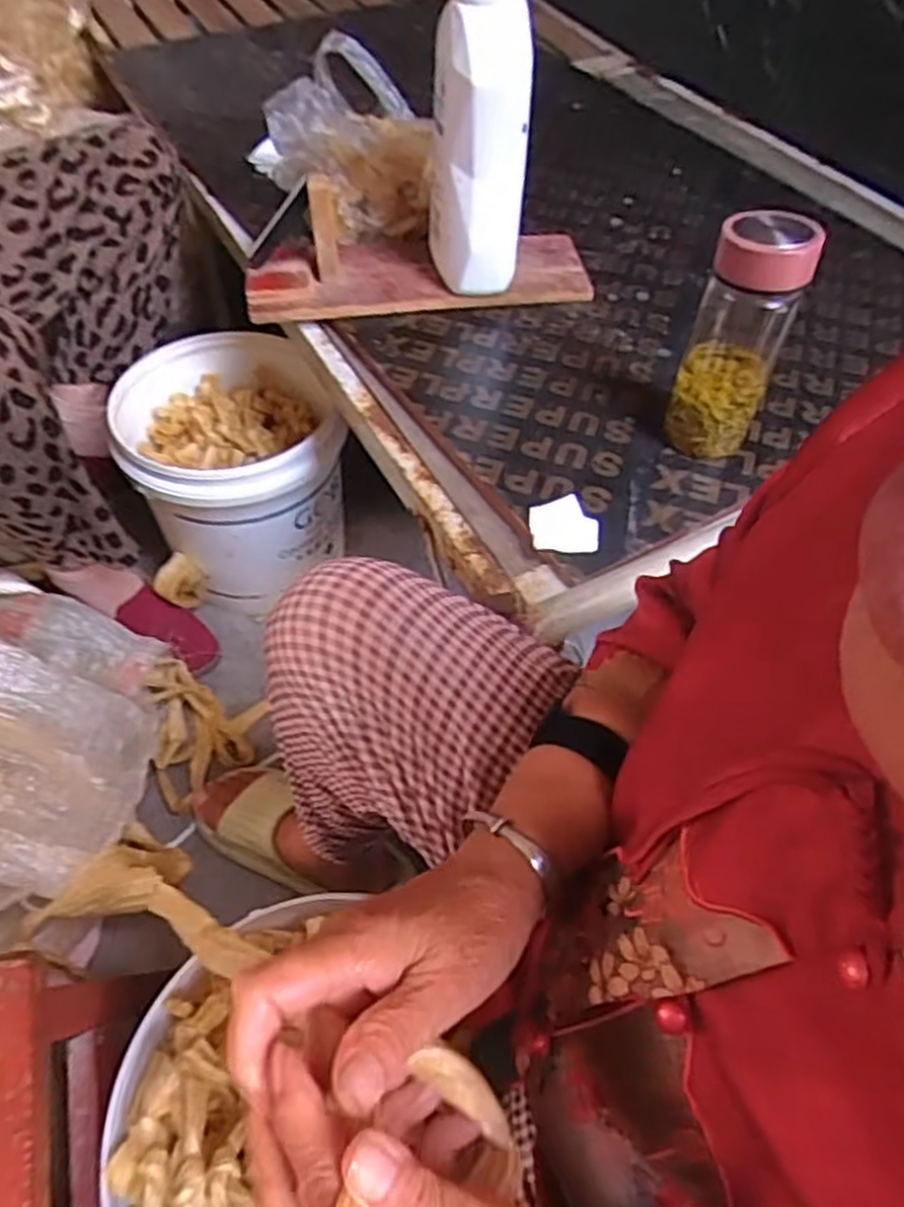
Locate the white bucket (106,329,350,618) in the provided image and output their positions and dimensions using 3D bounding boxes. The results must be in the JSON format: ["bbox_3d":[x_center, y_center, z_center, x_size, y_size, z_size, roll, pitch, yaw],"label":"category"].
[{"bbox_3d":[-0.257,-0.172,1.011,0.228,0.246,0.266,-30,59,-23],"label":"white bucket"}]

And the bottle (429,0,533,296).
[{"bbox_3d":[0.025,-0.430,0.736,0.087,0.288,0.087,0,52,-2],"label":"bottle"}]

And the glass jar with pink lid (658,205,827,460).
[{"bbox_3d":[0.230,-0.213,0.629,0.071,0.183,0.073,1,52,-2],"label":"glass jar with pink lid"}]

